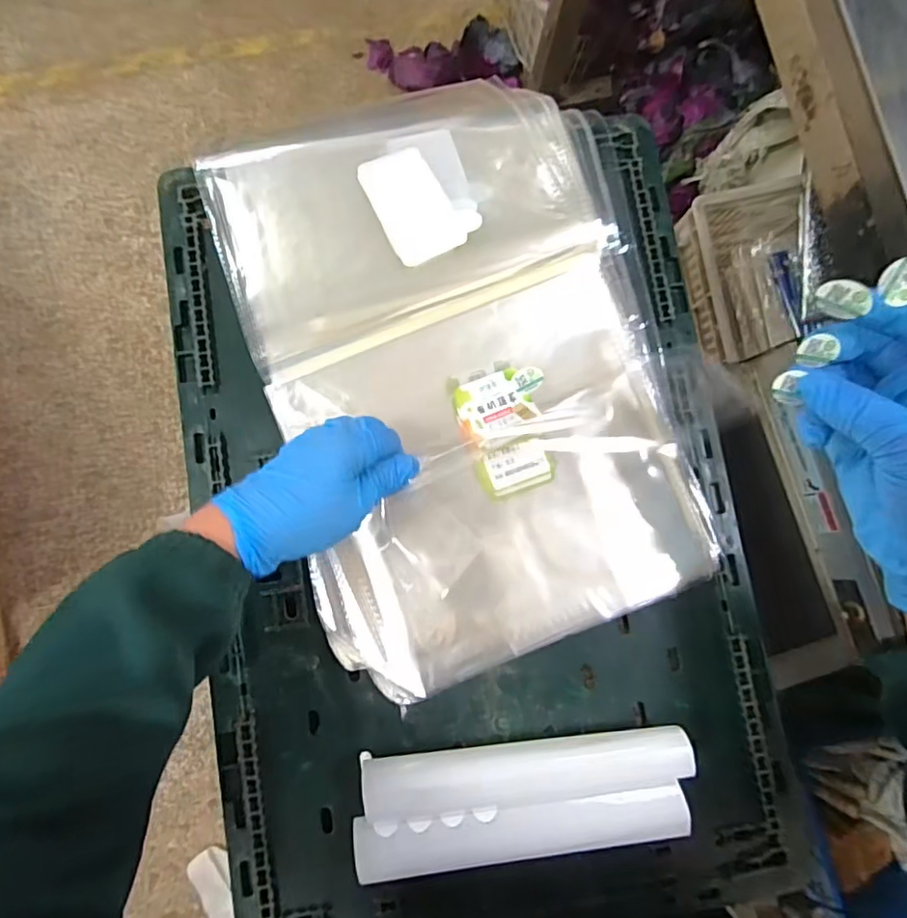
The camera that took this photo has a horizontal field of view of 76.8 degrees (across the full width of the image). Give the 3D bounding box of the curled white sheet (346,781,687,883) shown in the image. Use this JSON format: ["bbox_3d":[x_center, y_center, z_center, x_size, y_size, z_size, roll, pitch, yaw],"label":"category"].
[{"bbox_3d":[0.043,0.239,0.374,0.208,0.041,0.034,-5,85,-4],"label":"curled white sheet"}]

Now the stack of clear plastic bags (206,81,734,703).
[{"bbox_3d":[0.009,-0.072,0.418,0.284,0.027,0.419,-16,85,-8],"label":"stack of clear plastic bags"}]

